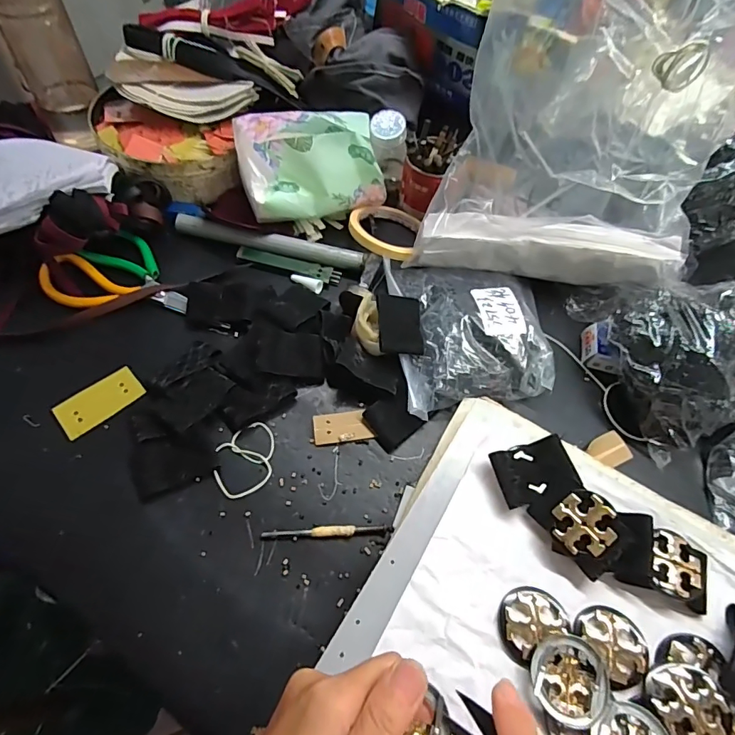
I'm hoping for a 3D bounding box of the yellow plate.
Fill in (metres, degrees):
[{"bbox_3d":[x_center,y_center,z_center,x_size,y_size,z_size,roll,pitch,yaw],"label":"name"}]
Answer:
[{"bbox_3d":[-0.228,0.029,0.394,0.066,0.005,0.034,-38,75,-26],"label":"yellow plate"}]

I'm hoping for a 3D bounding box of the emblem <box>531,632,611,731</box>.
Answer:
[{"bbox_3d":[0.120,0.184,0.273,0.044,0.008,0.044,2,59,-4],"label":"emblem"}]

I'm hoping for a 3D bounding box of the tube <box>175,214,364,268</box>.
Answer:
[{"bbox_3d":[-0.104,-0.133,0.488,0.199,0.016,0.020,13,59,3],"label":"tube"}]

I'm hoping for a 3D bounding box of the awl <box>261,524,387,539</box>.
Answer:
[{"bbox_3d":[-0.033,0.125,0.353,0.093,0.005,0.008,1,59,-4],"label":"awl"}]

